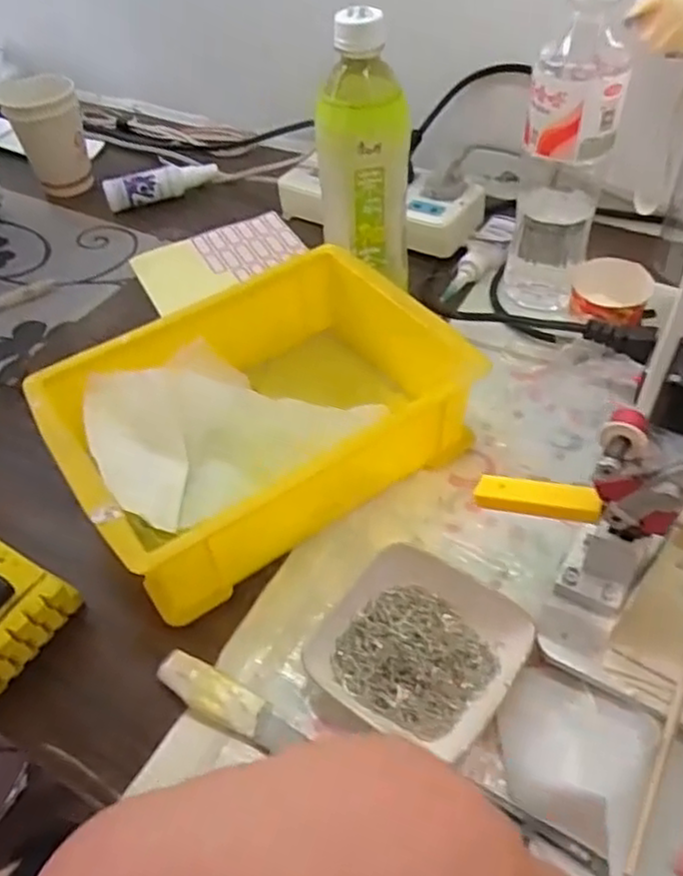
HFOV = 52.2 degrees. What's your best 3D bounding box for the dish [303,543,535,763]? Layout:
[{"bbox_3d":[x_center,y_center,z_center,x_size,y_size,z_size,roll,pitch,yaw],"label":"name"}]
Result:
[{"bbox_3d":[0.041,0.111,0.372,0.098,0.020,0.093,29,56,26],"label":"dish"}]

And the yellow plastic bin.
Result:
[{"bbox_3d":[-0.054,-0.017,0.454,0.240,0.071,0.174,-30,53,-21],"label":"yellow plastic bin"}]

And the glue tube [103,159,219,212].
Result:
[{"bbox_3d":[-0.182,-0.259,0.700,0.110,0.026,0.023,-23,51,-16],"label":"glue tube"}]

